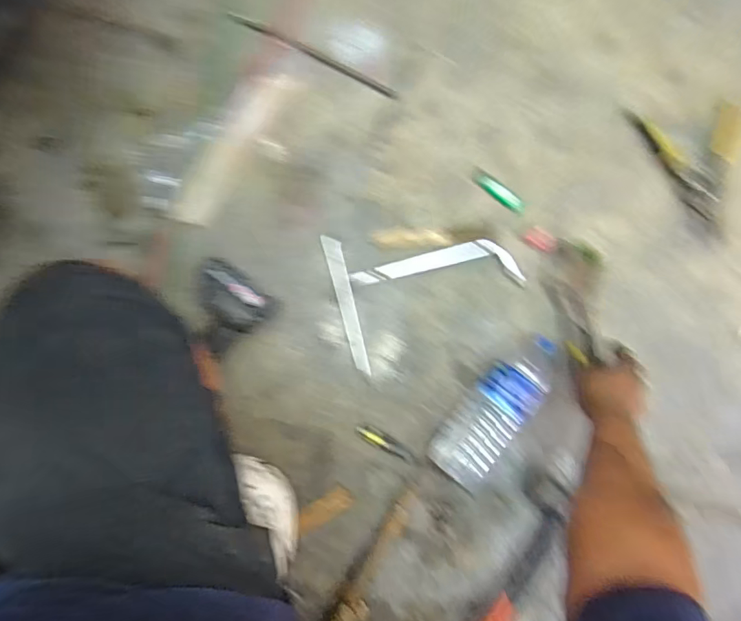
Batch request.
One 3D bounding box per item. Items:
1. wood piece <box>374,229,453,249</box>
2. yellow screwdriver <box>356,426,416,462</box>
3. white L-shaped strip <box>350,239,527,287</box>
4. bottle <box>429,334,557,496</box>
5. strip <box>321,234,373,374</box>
[{"bbox_3d":[0.067,-0.117,0.792,0.121,0.011,0.030,-3,88,-5],"label":"wood piece"},{"bbox_3d":[0.024,0.210,0.767,0.100,0.016,0.019,30,86,-3],"label":"yellow screwdriver"},{"bbox_3d":[0.109,-0.078,0.784,0.272,0.019,0.071,1,88,-5],"label":"white L-shaped strip"},{"bbox_3d":[0.196,0.148,0.759,0.083,0.072,0.259,38,85,-2],"label":"bottle"},{"bbox_3d":[-0.037,-0.010,0.779,0.027,0.009,0.223,-15,89,-5],"label":"strip"}]

